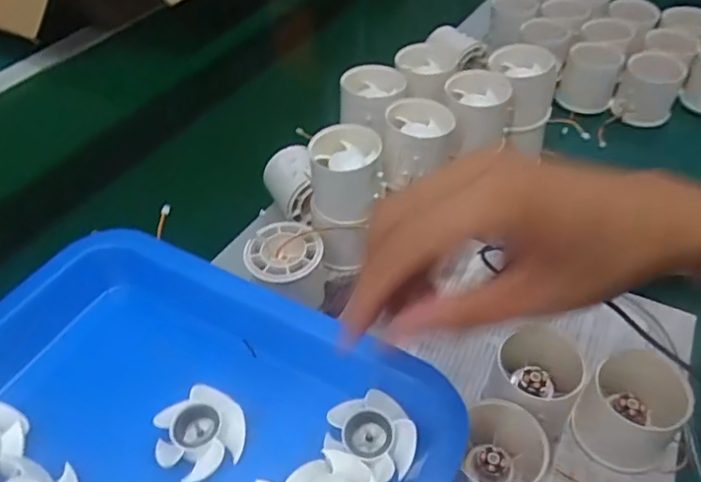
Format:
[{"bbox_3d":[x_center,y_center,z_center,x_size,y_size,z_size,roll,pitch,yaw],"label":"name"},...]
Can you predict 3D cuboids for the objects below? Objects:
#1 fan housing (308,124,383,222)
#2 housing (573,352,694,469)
[{"bbox_3d":[-0.003,-0.047,0.405,0.051,0.051,0.053,1,47,5],"label":"fan housing"},{"bbox_3d":[0.169,0.102,0.339,0.054,0.039,0.061,28,55,27],"label":"housing"}]

